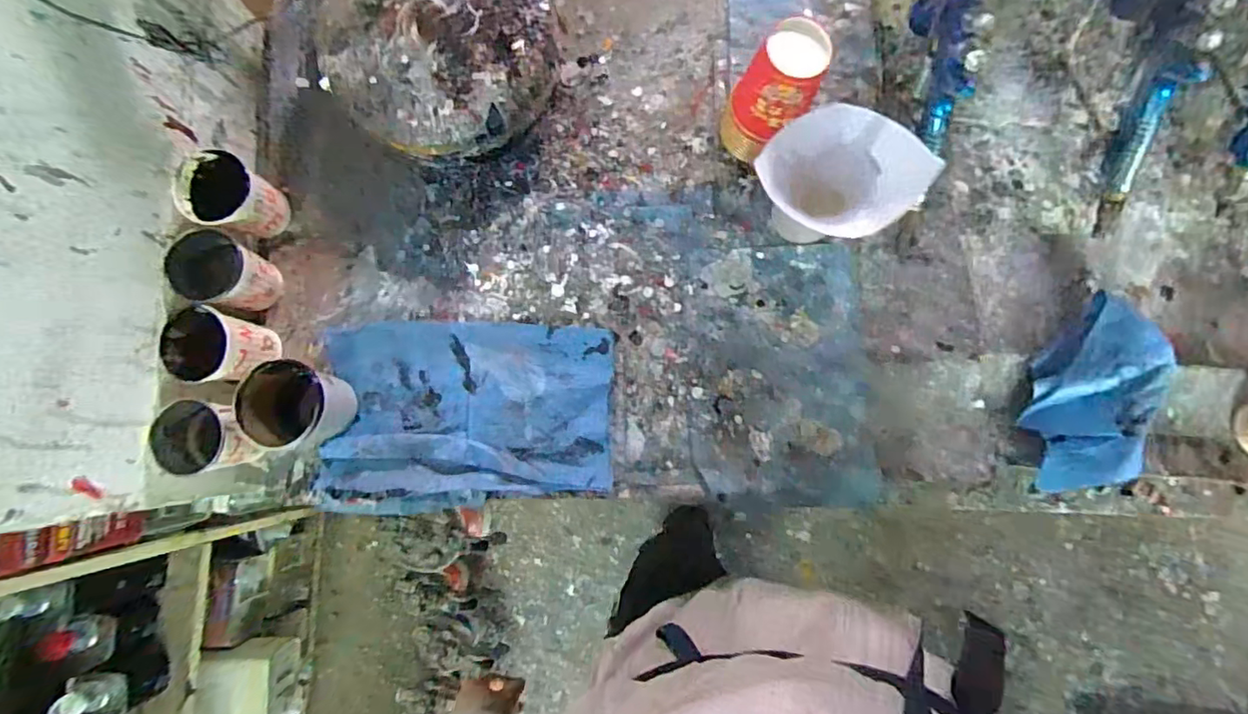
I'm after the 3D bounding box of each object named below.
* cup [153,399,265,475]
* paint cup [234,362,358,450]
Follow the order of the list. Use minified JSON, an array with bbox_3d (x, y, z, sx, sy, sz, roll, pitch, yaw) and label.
[{"bbox_3d":[-0.369,0.073,0.522,0.057,0.071,0.061,-1,82,4],"label":"cup"},{"bbox_3d":[-0.302,0.045,0.535,0.079,0.068,0.076,-1,82,4],"label":"paint cup"}]

